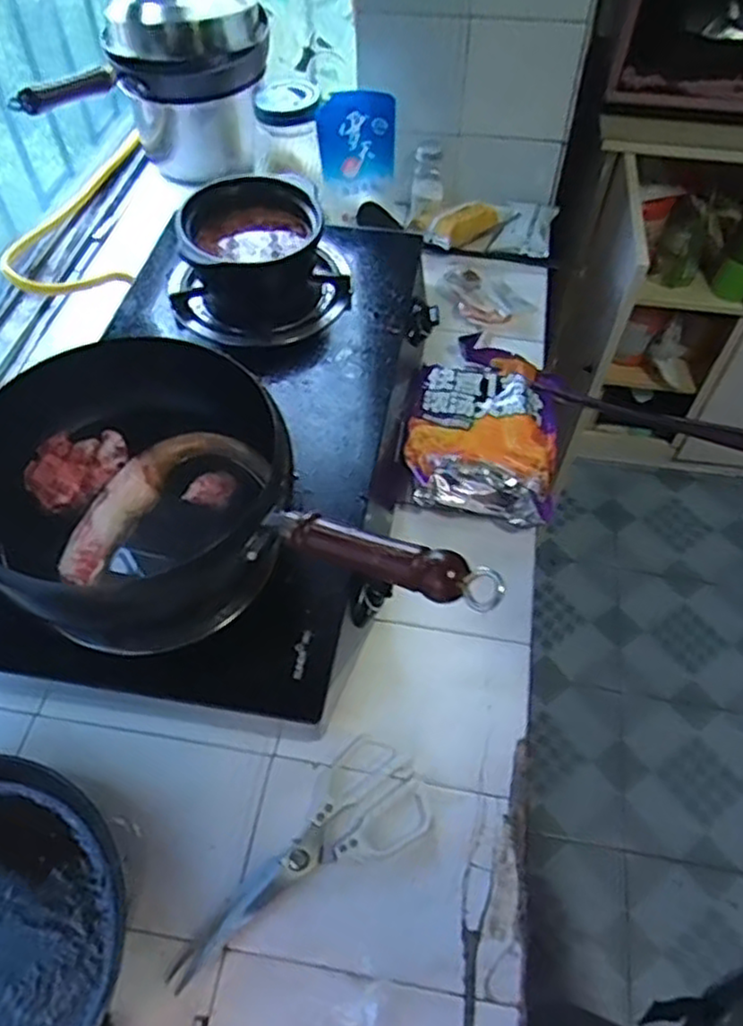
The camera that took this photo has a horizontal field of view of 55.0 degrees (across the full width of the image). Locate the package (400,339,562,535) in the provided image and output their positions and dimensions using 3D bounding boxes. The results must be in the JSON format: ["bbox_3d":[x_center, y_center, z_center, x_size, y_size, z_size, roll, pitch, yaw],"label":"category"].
[{"bbox_3d":[0.134,-0.110,0.837,0.171,0.059,0.255,11,55,6],"label":"package"}]

